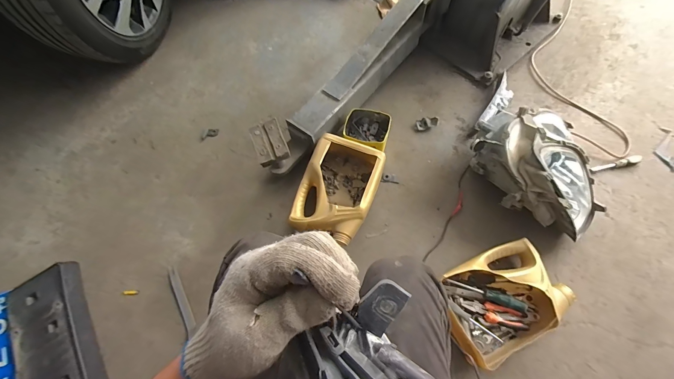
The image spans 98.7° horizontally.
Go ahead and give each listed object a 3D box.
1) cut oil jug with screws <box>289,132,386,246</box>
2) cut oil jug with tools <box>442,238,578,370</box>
[{"bbox_3d":[0.006,-0.006,0.833,0.202,0.097,0.288,17,67,10],"label":"cut oil jug with screws"},{"bbox_3d":[0.394,0.262,0.696,0.289,0.089,0.213,-21,66,-7],"label":"cut oil jug with tools"}]

